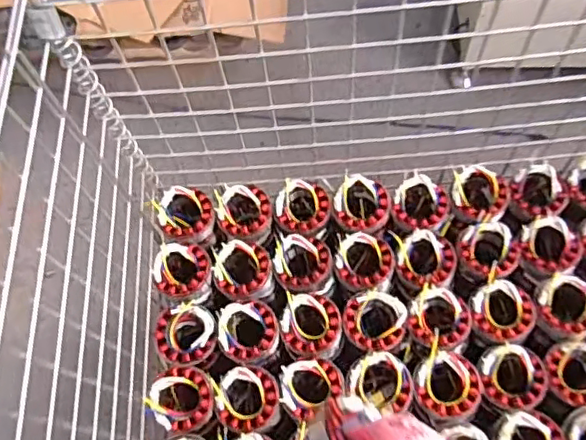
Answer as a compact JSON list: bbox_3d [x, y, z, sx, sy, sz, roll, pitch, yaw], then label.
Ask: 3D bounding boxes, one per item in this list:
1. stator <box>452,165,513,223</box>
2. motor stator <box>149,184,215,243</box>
[{"bbox_3d":[0.286,-0.034,0.904,0.086,0.060,0.089,-1,65,3],"label":"stator"},{"bbox_3d":[-0.169,-0.003,0.912,0.099,0.056,0.099,1,80,-5],"label":"motor stator"}]

